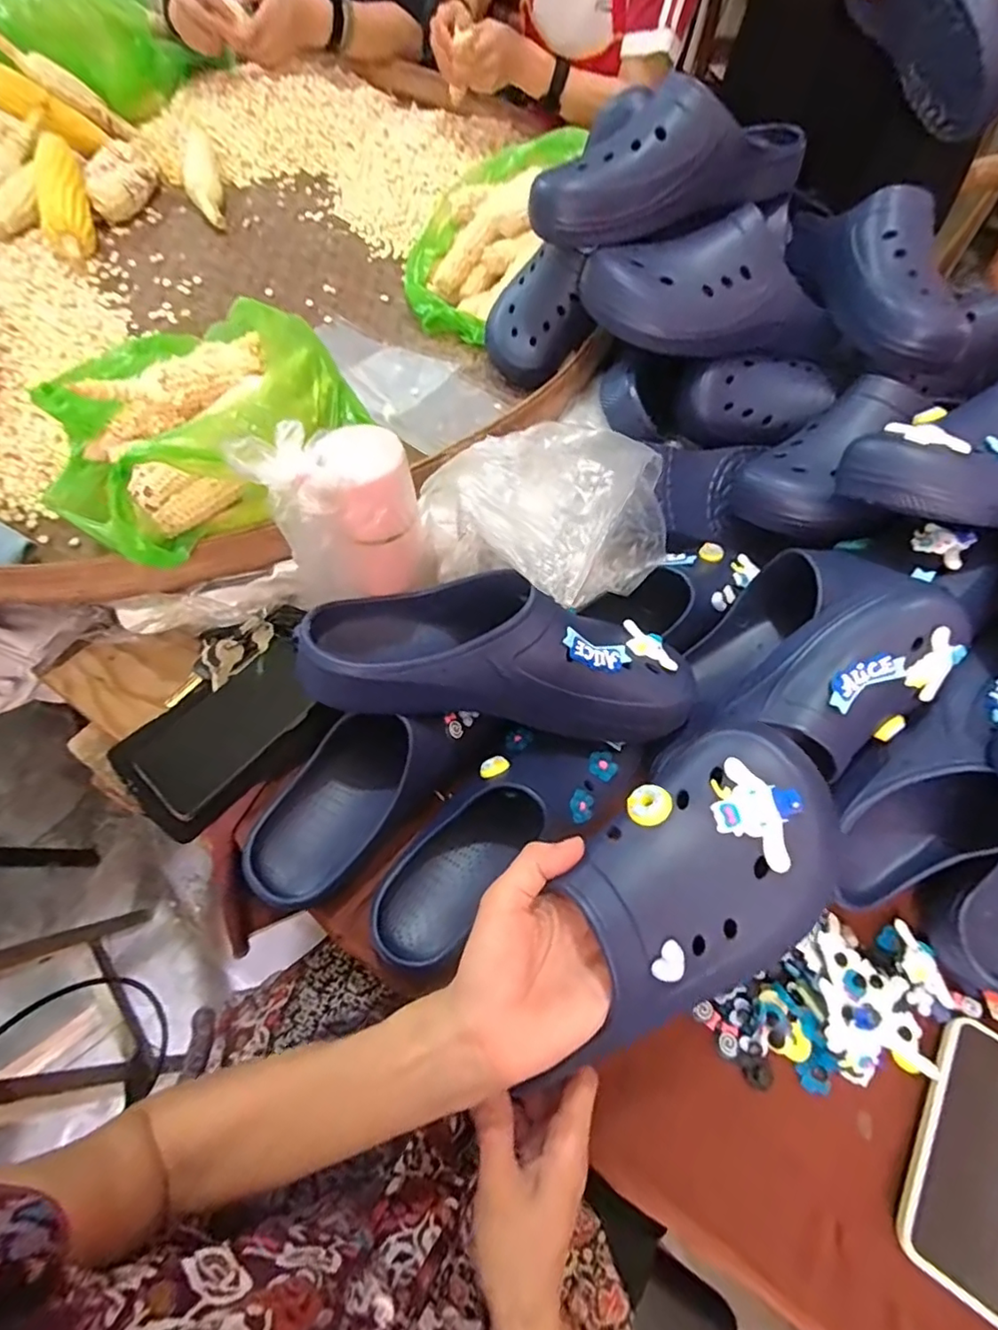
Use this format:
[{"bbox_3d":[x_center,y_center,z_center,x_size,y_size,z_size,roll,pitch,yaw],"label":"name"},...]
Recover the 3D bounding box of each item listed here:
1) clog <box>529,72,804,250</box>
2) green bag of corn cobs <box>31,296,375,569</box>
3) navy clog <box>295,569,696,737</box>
[{"bbox_3d":[0.179,-0.496,0.586,0.287,0.097,0.112,-18,65,-12],"label":"clog"},{"bbox_3d":[-0.277,-0.226,0.533,0.197,0.111,0.266,35,66,14],"label":"green bag of corn cobs"},{"bbox_3d":[0.003,-0.015,0.445,0.302,0.095,0.111,5,62,0],"label":"navy clog"}]

